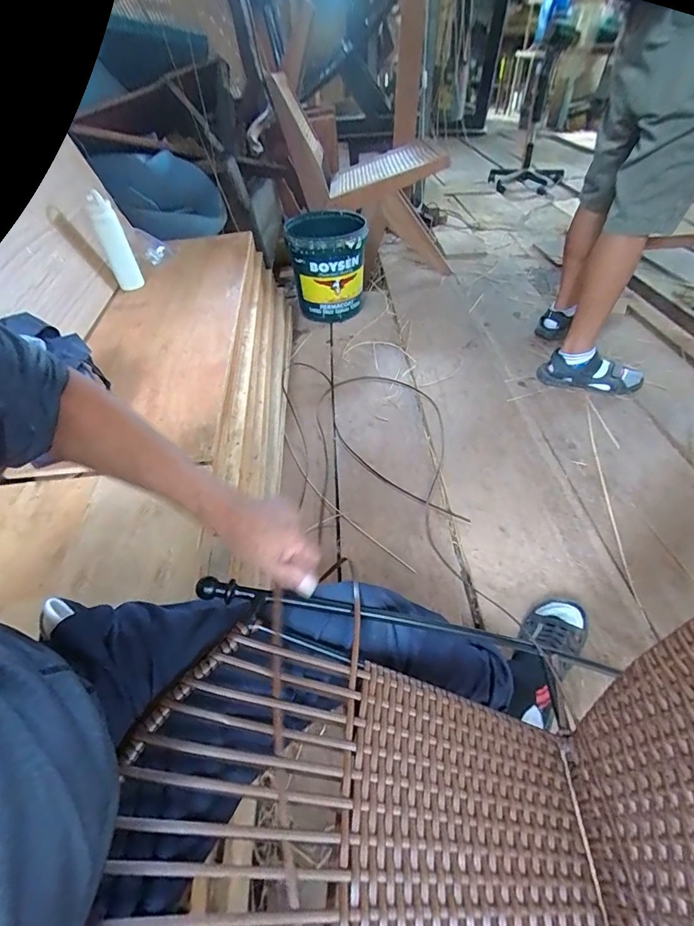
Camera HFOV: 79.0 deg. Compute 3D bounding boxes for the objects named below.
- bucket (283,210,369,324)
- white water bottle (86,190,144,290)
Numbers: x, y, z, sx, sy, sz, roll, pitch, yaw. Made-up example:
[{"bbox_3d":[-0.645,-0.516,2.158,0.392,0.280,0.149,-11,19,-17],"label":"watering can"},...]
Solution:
[{"bbox_3d":[-0.074,-0.769,1.663,0.291,0.330,0.333,-8,46,-3],"label":"bucket"},{"bbox_3d":[-0.634,-0.597,1.154,0.071,0.231,0.055,-22,48,-18],"label":"white water bottle"}]

